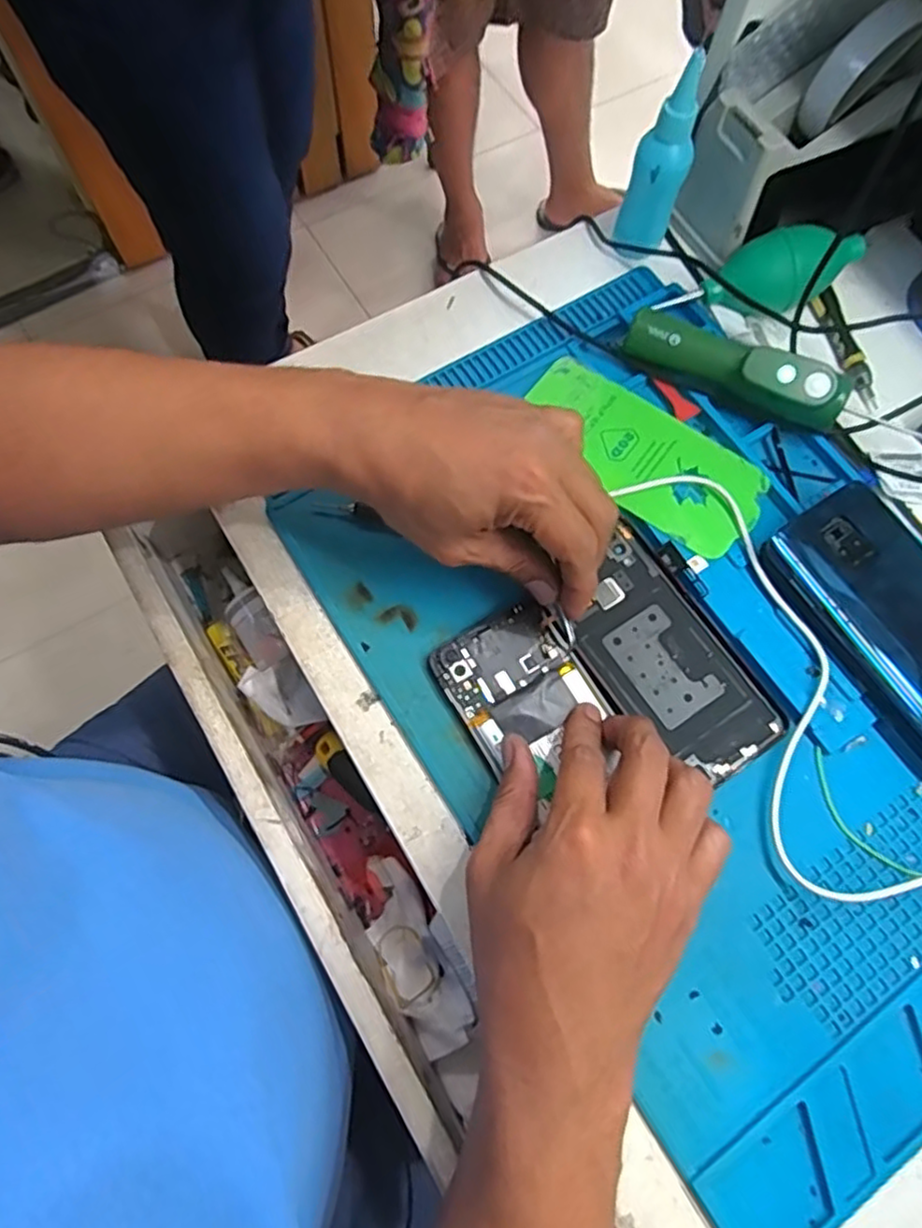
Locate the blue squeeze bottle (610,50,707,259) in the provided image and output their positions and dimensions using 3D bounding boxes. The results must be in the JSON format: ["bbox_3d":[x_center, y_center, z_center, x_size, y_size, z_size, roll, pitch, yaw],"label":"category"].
[{"bbox_3d":[0.126,-0.282,0.433,0.034,0.114,0.027,15,71,4],"label":"blue squeeze bottle"}]

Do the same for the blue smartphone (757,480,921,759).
[{"bbox_3d":[0.246,0.009,0.375,0.081,0.013,0.165,-32,77,-7],"label":"blue smartphone"}]

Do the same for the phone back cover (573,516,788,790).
[{"bbox_3d":[0.113,0.026,0.384,0.073,0.007,0.140,-33,75,-12],"label":"phone back cover"}]

